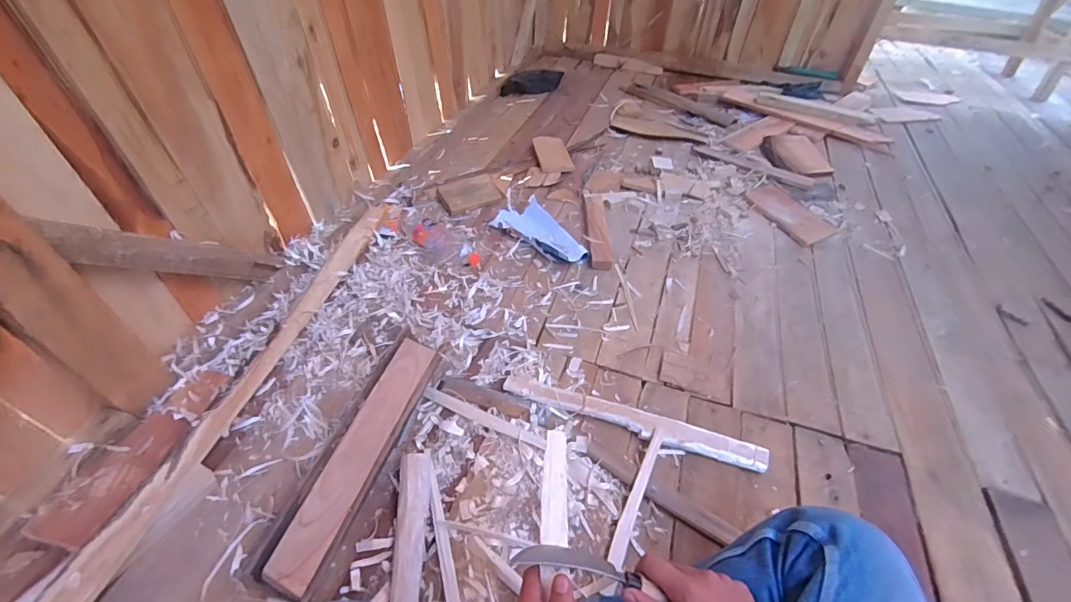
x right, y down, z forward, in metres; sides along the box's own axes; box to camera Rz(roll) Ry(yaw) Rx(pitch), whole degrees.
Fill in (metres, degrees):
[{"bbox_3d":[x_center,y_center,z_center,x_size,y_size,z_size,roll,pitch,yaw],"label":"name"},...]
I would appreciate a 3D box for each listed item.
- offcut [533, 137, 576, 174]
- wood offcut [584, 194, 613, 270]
[{"bbox_3d":[0.051,-0.457,1.430,0.096,0.017,0.191,-11,52,-3],"label":"offcut"},{"bbox_3d":[0.158,-0.188,1.185,0.053,0.022,0.306,1,47,-1],"label":"wood offcut"}]

